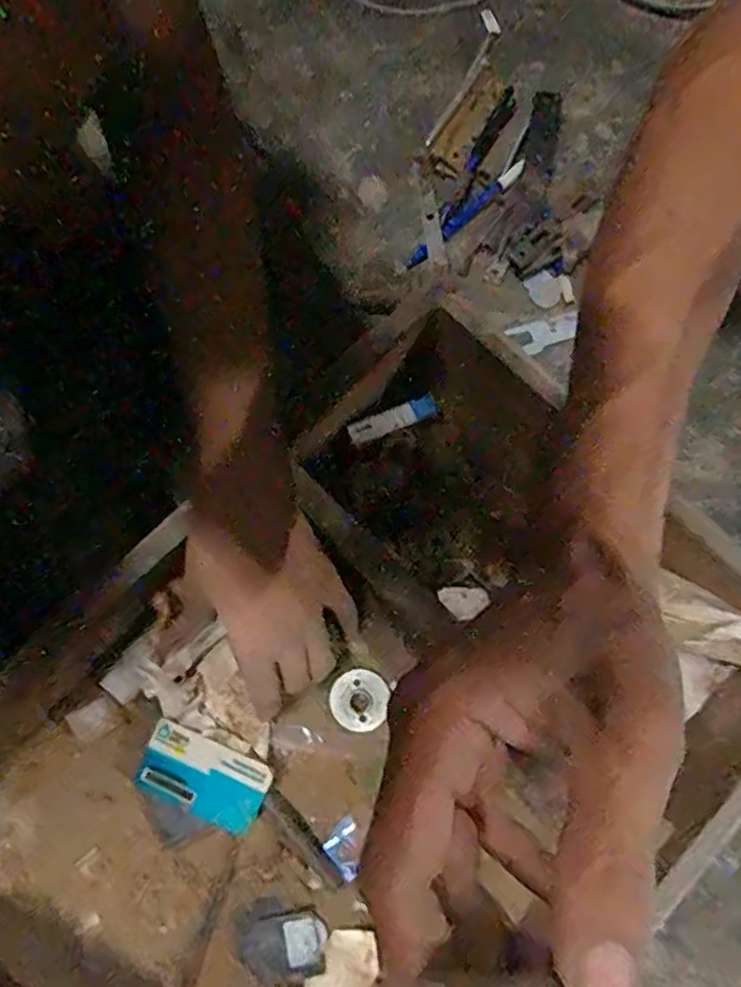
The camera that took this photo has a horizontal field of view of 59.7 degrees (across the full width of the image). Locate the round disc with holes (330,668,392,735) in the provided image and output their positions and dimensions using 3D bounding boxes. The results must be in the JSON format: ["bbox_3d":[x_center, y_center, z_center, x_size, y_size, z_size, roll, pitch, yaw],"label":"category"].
[{"bbox_3d":[-0.009,0.148,0.458,0.038,0.010,0.043,15,79,2],"label":"round disc with holes"}]

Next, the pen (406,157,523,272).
[{"bbox_3d":[0.080,-0.242,0.558,0.135,0.014,0.015,-42,83,-8],"label":"pen"}]

